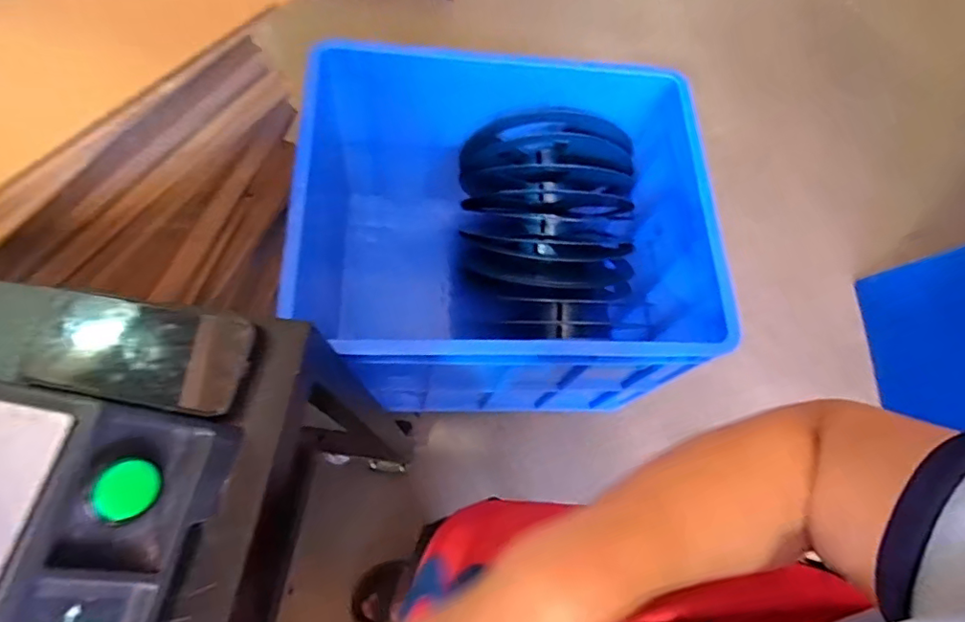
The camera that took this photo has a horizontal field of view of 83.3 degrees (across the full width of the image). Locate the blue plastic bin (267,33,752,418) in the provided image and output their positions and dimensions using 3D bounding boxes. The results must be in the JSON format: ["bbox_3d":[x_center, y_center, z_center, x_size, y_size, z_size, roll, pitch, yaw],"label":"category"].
[{"bbox_3d":[0.026,-0.110,0.957,0.633,0.444,0.504,-1,68,0],"label":"blue plastic bin"}]

